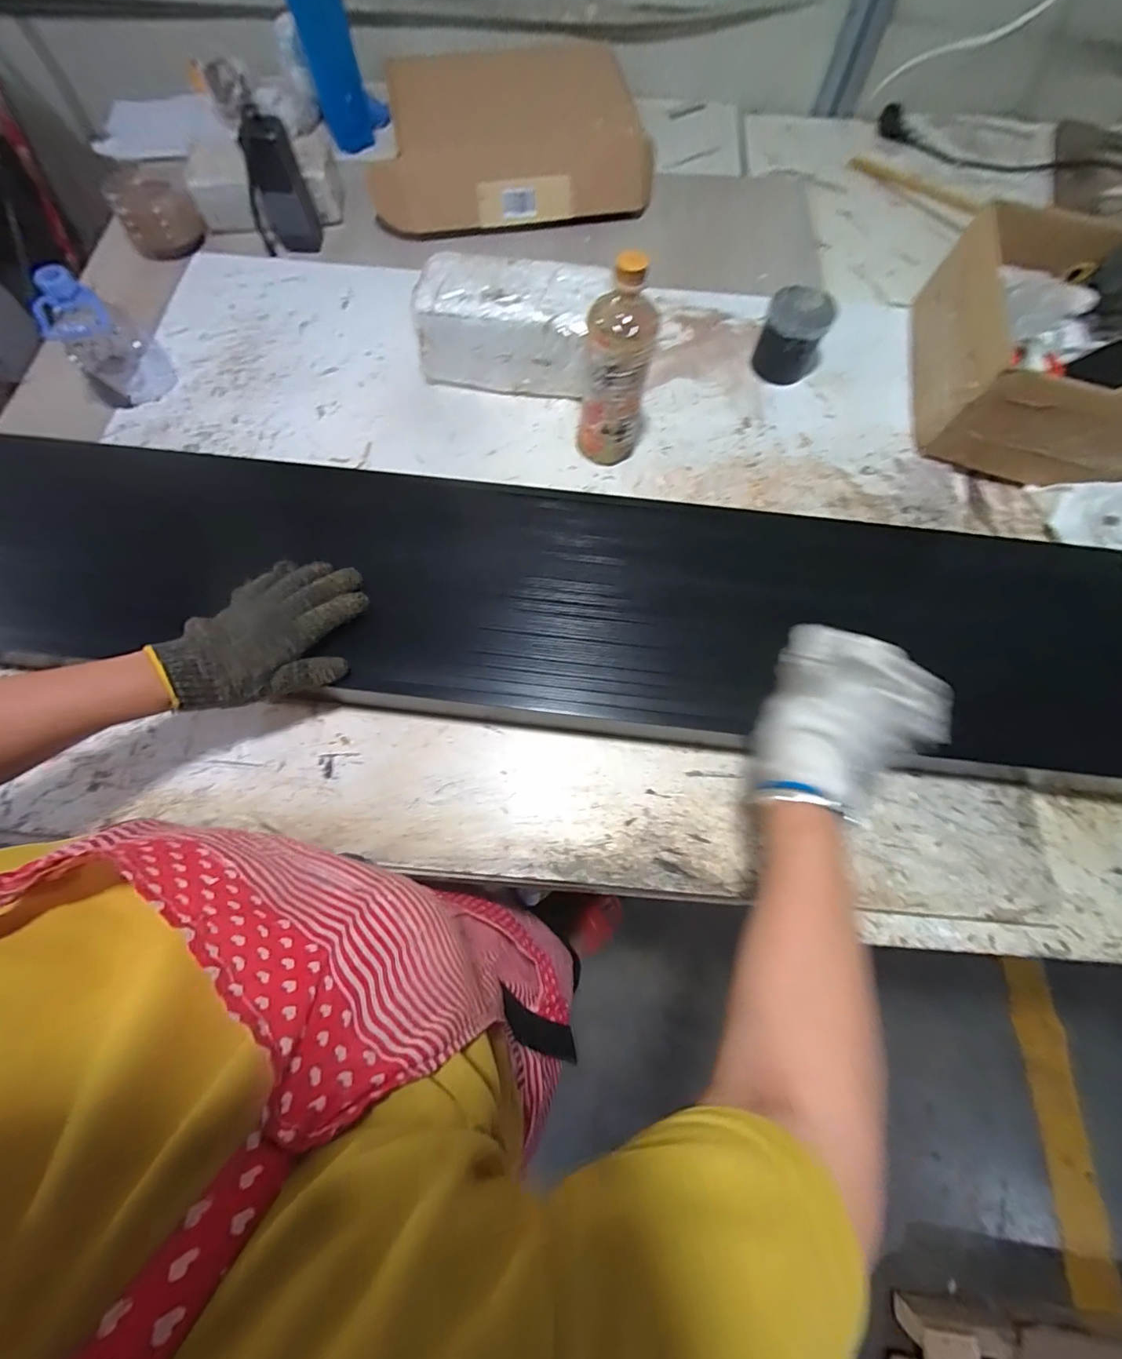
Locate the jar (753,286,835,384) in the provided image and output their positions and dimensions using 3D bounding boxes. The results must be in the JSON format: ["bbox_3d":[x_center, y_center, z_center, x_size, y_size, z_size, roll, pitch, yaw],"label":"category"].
[{"bbox_3d":[0.302,-0.442,0.626,0.081,0.076,0.081,0,71,-1],"label":"jar"}]

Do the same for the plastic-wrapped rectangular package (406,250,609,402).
[{"bbox_3d":[-0.054,-0.433,0.599,0.227,0.111,0.108,14,71,4],"label":"plastic-wrapped rectangular package"}]

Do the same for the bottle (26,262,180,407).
[{"bbox_3d":[-0.574,-0.428,0.594,0.101,0.125,0.099,-39,76,-13],"label":"bottle"}]

